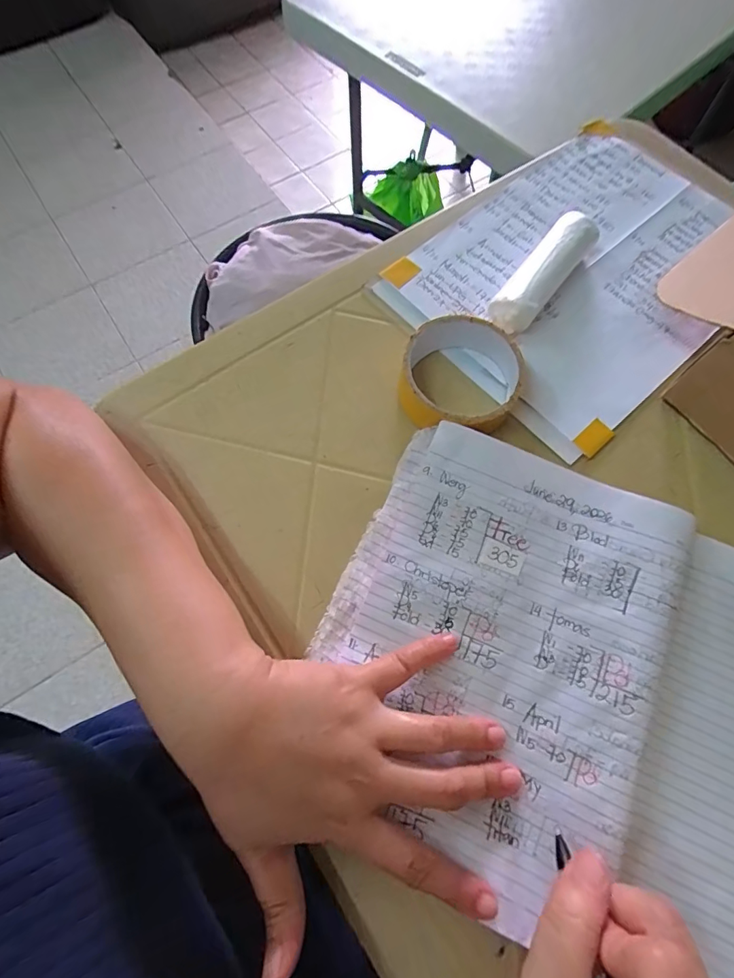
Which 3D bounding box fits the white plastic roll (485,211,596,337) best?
[{"bbox_3d":[0.138,-0.168,0.367,0.033,0.030,0.119,36,75,14],"label":"white plastic roll"}]

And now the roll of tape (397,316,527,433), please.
[{"bbox_3d":[0.067,-0.082,0.337,0.082,0.032,0.095,7,70,4],"label":"roll of tape"}]

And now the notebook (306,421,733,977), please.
[{"bbox_3d":[0.156,0.126,0.264,0.367,0.029,0.238,23,72,10],"label":"notebook"}]

